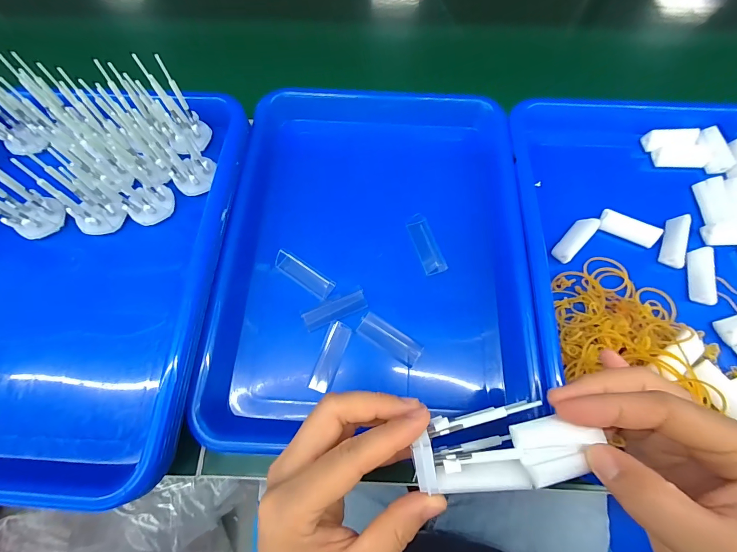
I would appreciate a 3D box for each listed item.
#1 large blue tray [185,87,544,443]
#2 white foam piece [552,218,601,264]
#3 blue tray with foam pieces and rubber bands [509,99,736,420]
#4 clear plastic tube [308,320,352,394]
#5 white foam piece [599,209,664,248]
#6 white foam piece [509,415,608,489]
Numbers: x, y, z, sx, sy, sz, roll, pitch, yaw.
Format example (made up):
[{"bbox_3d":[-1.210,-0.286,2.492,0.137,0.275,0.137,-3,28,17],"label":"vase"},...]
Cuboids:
[{"bbox_3d":[0.005,-0.030,0.302,0.243,0.042,0.322,3,68,1],"label":"large blue tray"},{"bbox_3d":[0.179,-0.032,0.291,0.017,0.013,0.046,41,74,15],"label":"white foam piece"},{"bbox_3d":[0.254,-0.019,0.289,0.247,0.045,0.345,2,68,1],"label":"blue tray with foam pieces and rubber bands"},{"bbox_3d":[-0.030,0.064,0.267,0.018,0.007,0.054,18,69,7],"label":"clear plastic tube"},{"bbox_3d":[0.228,-0.041,0.297,0.047,0.017,0.015,24,70,9],"label":"white foam piece"},{"bbox_3d":[0.095,0.083,0.166,0.043,0.009,0.026,-13,68,-5],"label":"white foam piece"}]

